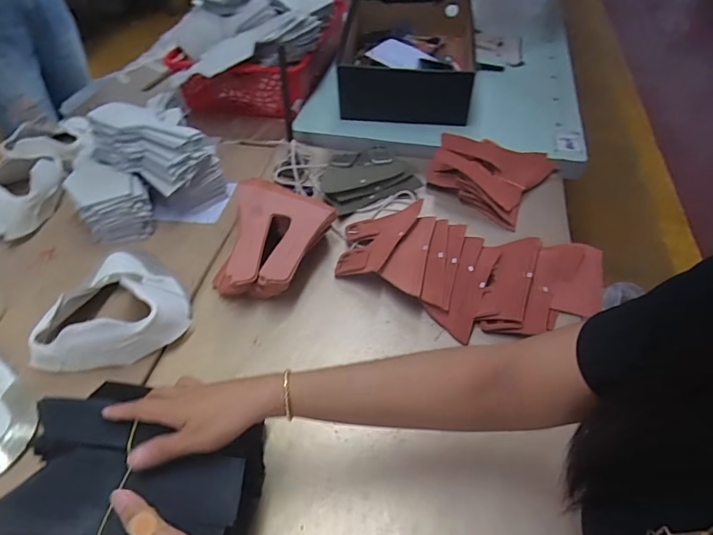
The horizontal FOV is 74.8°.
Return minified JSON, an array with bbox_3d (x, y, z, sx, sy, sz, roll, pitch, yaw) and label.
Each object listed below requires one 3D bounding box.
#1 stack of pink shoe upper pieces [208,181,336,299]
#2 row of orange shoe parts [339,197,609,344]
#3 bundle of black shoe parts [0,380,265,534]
[{"bbox_3d":[-0.114,-0.043,0.680,0.152,0.076,0.199,5,48,7],"label":"stack of pink shoe upper pieces"},{"bbox_3d":[0.155,-0.005,0.659,0.361,0.039,0.219,15,50,17],"label":"row of orange shoe parts"},{"bbox_3d":[-0.201,0.195,0.432,0.212,0.087,0.126,10,47,-5],"label":"bundle of black shoe parts"}]

